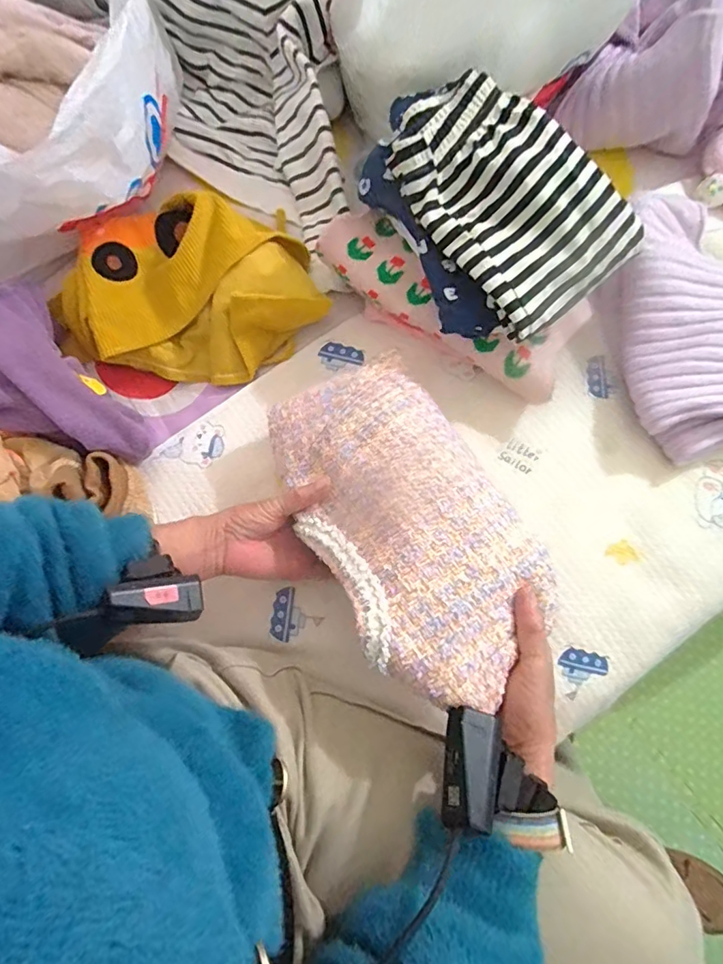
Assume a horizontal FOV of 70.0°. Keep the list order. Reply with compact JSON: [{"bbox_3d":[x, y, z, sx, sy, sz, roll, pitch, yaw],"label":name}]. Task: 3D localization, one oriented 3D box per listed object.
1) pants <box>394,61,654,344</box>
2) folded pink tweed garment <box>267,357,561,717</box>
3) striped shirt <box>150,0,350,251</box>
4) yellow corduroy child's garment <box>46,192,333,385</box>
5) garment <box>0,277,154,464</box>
[{"bbox_3d":[0.132,-0.258,0.462,0.152,0.063,0.213,-39,77,-9],"label":"pants"},{"bbox_3d":[0.033,0.021,0.427,0.154,0.045,0.299,-24,58,-5],"label":"folded pink tweed garment"},{"bbox_3d":[-0.129,-0.524,0.567,0.275,0.266,0.362,-3,75,1],"label":"striped shirt"},{"bbox_3d":[-0.182,-0.210,0.560,0.278,0.083,0.179,0,75,1],"label":"yellow corduroy child's garment"},{"bbox_3d":[-0.316,-0.105,0.497,0.253,0.079,0.120,39,79,-4],"label":"garment"}]

